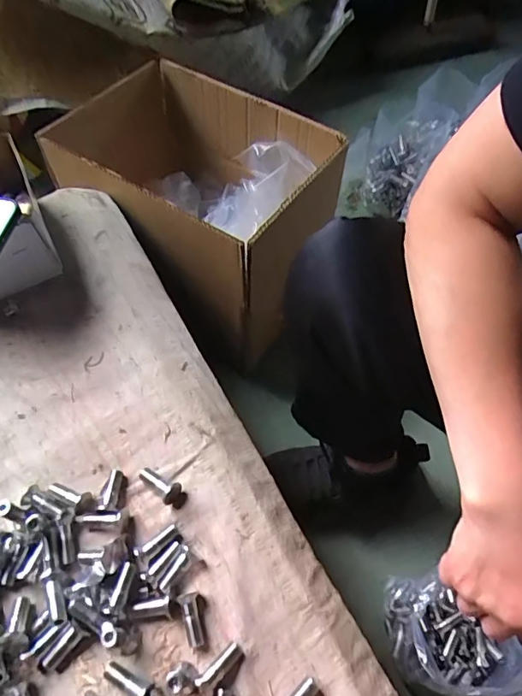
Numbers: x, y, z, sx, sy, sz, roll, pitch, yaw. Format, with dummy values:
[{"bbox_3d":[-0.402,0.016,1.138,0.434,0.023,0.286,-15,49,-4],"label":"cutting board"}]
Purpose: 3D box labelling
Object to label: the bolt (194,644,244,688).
[{"bbox_3d":[-0.028,0.219,0.337,0.034,0.011,0.011,-39,65,-17],"label":"bolt"}]

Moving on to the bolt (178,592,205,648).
[{"bbox_3d":[-0.049,0.195,0.354,0.013,0.016,0.035,-15,61,-5],"label":"bolt"}]

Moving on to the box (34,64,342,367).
[{"bbox_3d":[-0.093,-0.232,0.691,0.369,0.185,0.245,34,68,20],"label":"box"}]

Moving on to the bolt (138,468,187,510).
[{"bbox_3d":[-0.080,0.111,0.401,0.046,0.016,0.017,35,68,20],"label":"bolt"}]

